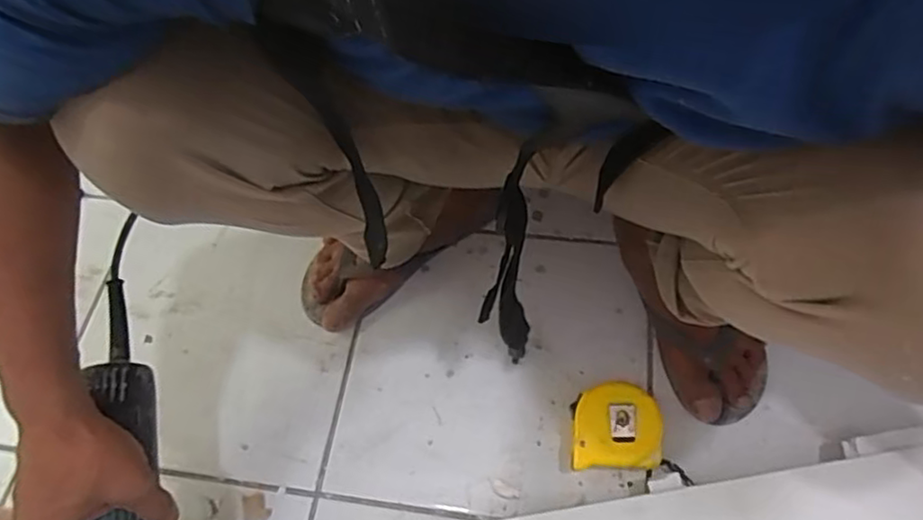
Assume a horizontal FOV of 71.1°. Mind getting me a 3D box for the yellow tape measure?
[{"bbox_3d":[0.137,0.150,0.580,0.076,0.044,0.072,-1,61,4],"label":"yellow tape measure"}]

